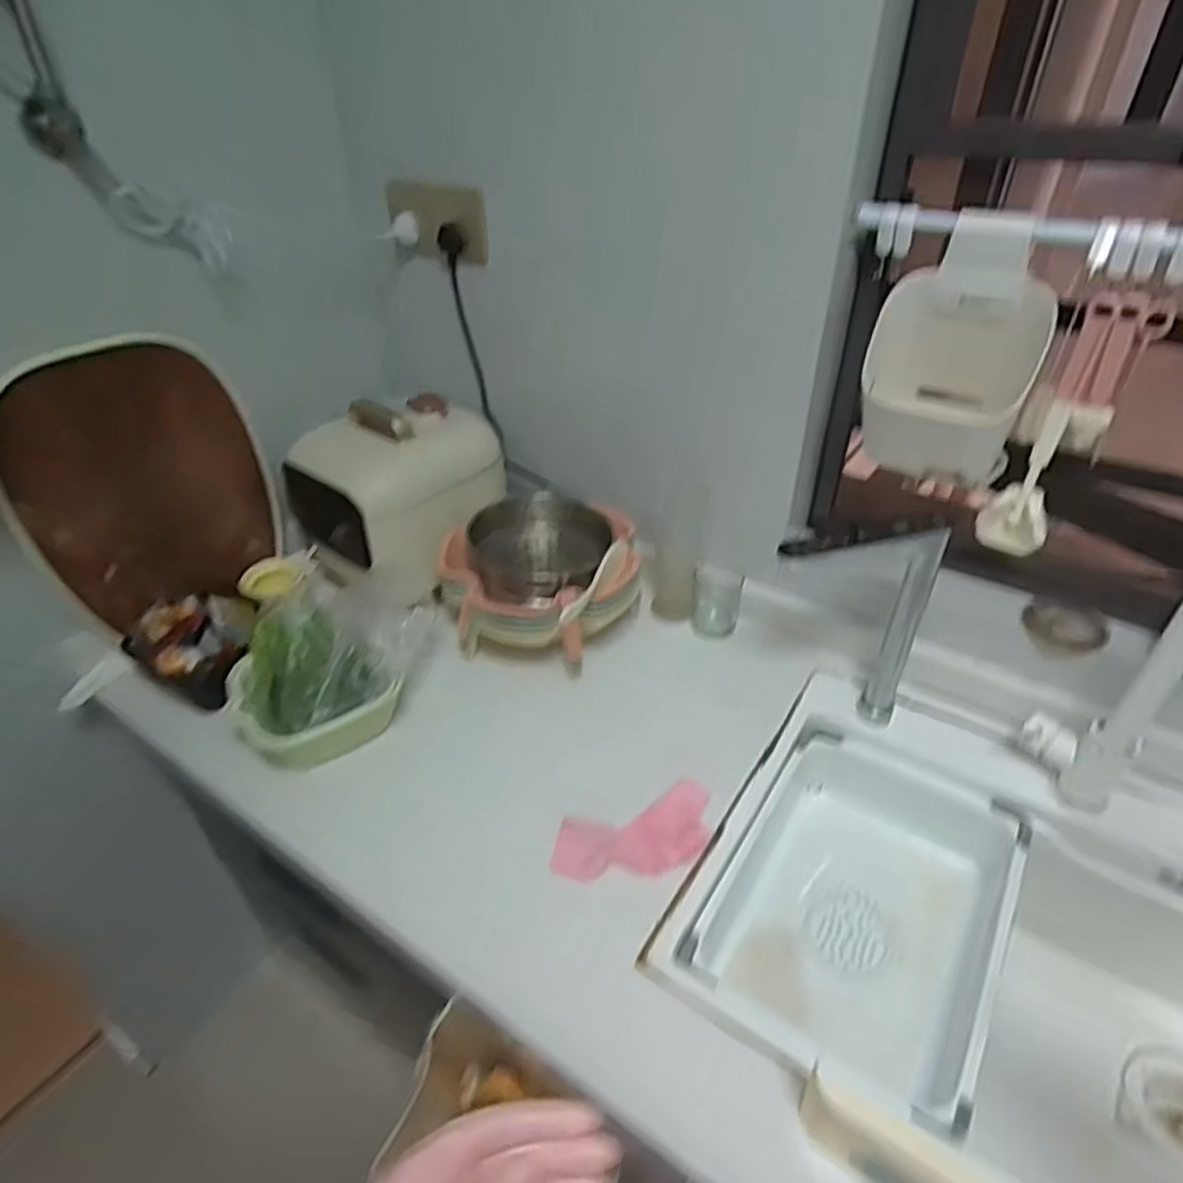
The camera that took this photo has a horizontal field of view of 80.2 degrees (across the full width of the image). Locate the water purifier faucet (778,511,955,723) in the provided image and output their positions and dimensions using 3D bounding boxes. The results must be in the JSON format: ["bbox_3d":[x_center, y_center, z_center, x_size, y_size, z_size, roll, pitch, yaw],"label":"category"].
[{"bbox_3d":[0.280,0.042,0.776,0.156,0.277,0.030,0,38,4],"label":"water purifier faucet"}]

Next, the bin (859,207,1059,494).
[{"bbox_3d":[0.374,-0.247,0.712,0.150,0.240,0.116,23,45,30],"label":"bin"}]

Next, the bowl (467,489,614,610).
[{"bbox_3d":[-0.061,-0.052,0.918,0.180,0.096,0.188,-2,38,1],"label":"bowl"}]

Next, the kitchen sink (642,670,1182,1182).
[{"bbox_3d":[0.448,0.397,0.678,0.663,0.307,0.444,22,44,28],"label":"kitchen sink"}]

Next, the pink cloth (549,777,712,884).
[{"bbox_3d":[0.049,0.250,0.716,0.176,0.027,0.081,-19,40,-19],"label":"pink cloth"}]

